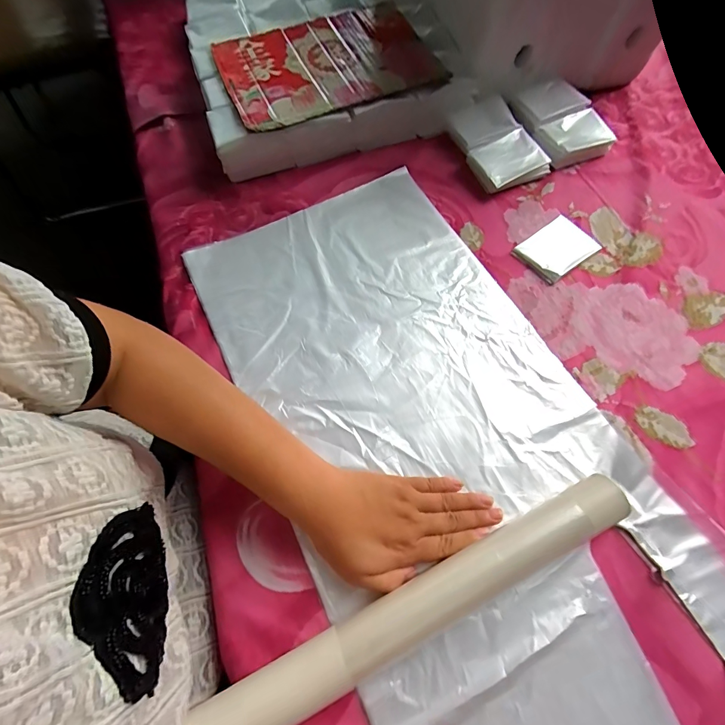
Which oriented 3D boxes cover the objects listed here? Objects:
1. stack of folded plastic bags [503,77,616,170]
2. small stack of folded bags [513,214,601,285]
[{"bbox_3d":[0.267,-0.328,0.514,0.098,0.035,0.129,-19,68,-8],"label":"stack of folded plastic bags"},{"bbox_3d":[0.230,-0.135,0.444,0.088,0.007,0.063,-34,71,-13],"label":"small stack of folded bags"}]

